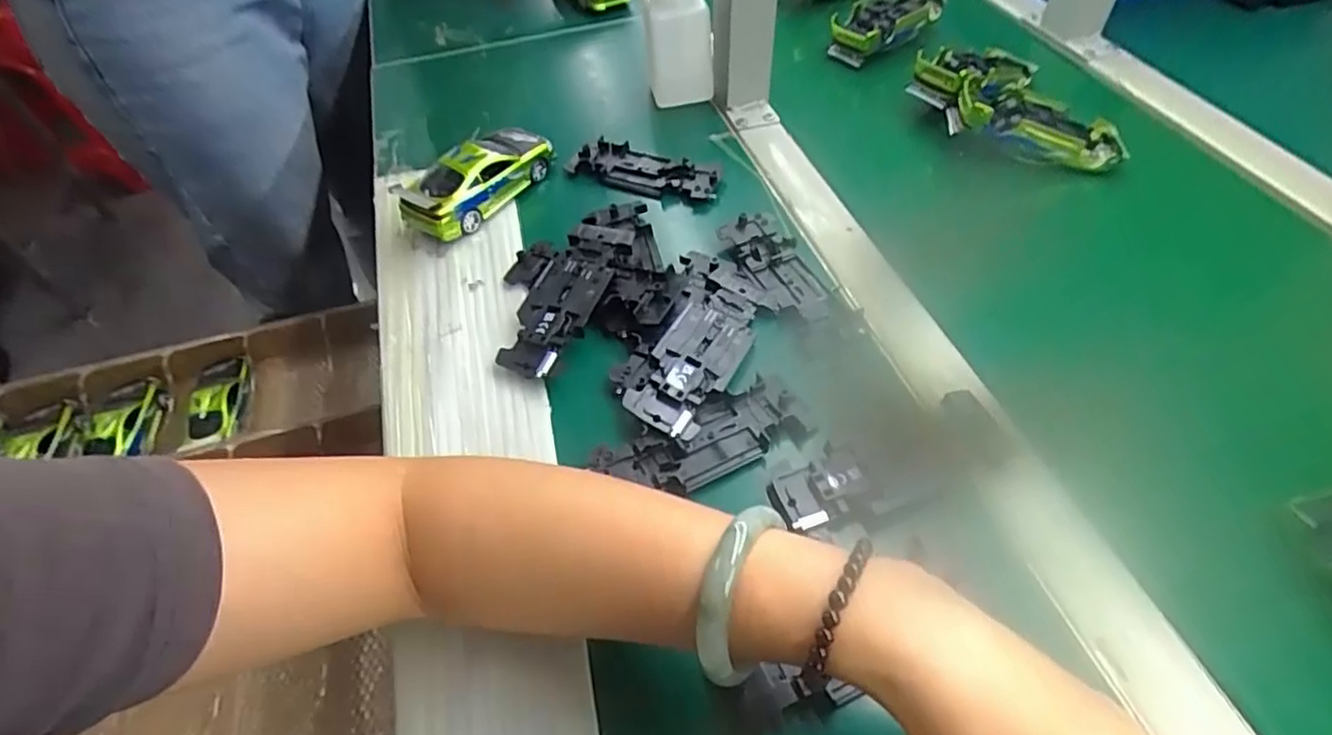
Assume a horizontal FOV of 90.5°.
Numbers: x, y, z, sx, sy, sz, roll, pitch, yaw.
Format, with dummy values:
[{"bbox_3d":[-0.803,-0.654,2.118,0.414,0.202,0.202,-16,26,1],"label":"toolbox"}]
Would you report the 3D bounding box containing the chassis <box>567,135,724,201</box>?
[{"bbox_3d":[-0.018,-0.156,0.529,0.123,0.019,0.040,22,56,19],"label":"chassis"}]

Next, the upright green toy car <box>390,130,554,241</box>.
[{"bbox_3d":[-0.147,-0.148,0.511,0.059,0.046,0.124,33,60,26],"label":"upright green toy car"}]

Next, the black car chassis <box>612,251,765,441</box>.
[{"bbox_3d":[0.017,-0.019,0.407,0.064,0.018,0.134,20,55,18],"label":"black car chassis"}]

